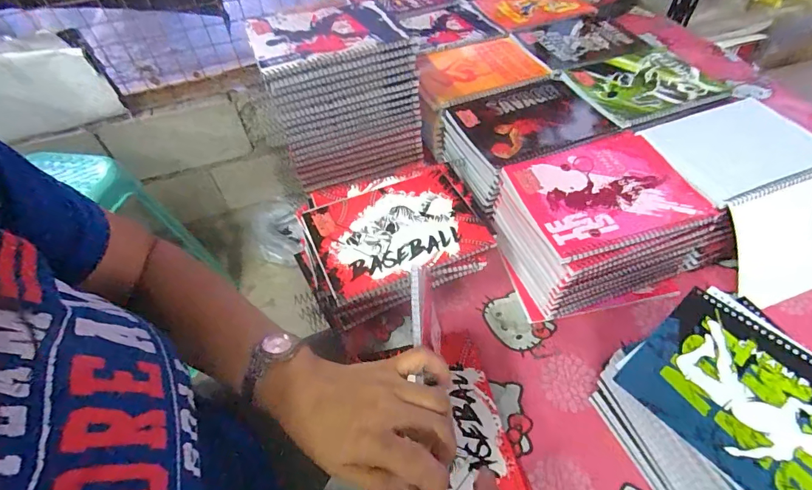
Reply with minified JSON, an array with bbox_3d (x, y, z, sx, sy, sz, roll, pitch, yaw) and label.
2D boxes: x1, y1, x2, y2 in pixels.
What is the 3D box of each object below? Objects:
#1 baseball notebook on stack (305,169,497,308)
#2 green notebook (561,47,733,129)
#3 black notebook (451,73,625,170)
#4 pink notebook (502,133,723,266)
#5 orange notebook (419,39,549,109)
[{"bbox_3d":[-0.014,-0.020,0.515,0.196,0.017,0.152,-22,51,-12],"label":"baseball notebook on stack"},{"bbox_3d":[0.364,-0.248,0.632,0.188,0.009,0.165,-19,51,-9],"label":"green notebook"},{"bbox_3d":[0.179,-0.185,0.604,0.192,0.010,0.170,-22,51,-12],"label":"black notebook"},{"bbox_3d":[0.240,-0.066,0.498,0.201,0.018,0.152,-17,50,-8],"label":"pink notebook"},{"bbox_3d":[0.111,-0.296,0.700,0.216,0.021,0.149,-21,51,-11],"label":"orange notebook"}]

